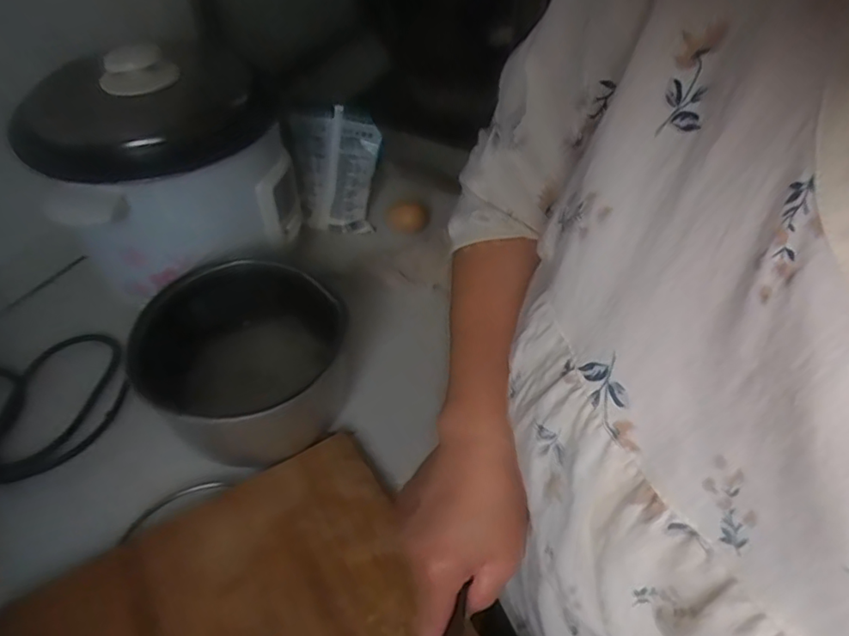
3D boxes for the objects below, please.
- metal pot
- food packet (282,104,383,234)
[{"bbox_3d":[-0.159,0.036,0.531,0.167,0.101,0.159,-4,47,-4],"label":"metal pot"},{"bbox_3d":[-0.108,-0.178,0.703,0.105,0.146,0.031,2,12,-4],"label":"food packet"}]

